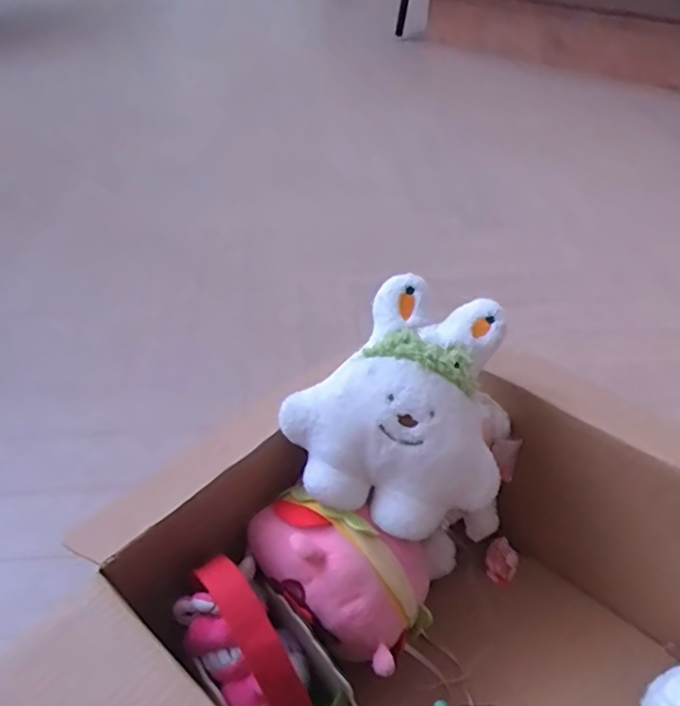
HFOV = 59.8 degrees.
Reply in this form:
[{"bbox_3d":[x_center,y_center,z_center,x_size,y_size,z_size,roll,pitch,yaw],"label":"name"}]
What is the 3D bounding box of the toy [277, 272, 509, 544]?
[{"bbox_3d":[0.057,0.059,0.583,0.212,0.251,0.105,15,14,2],"label":"toy"}]

